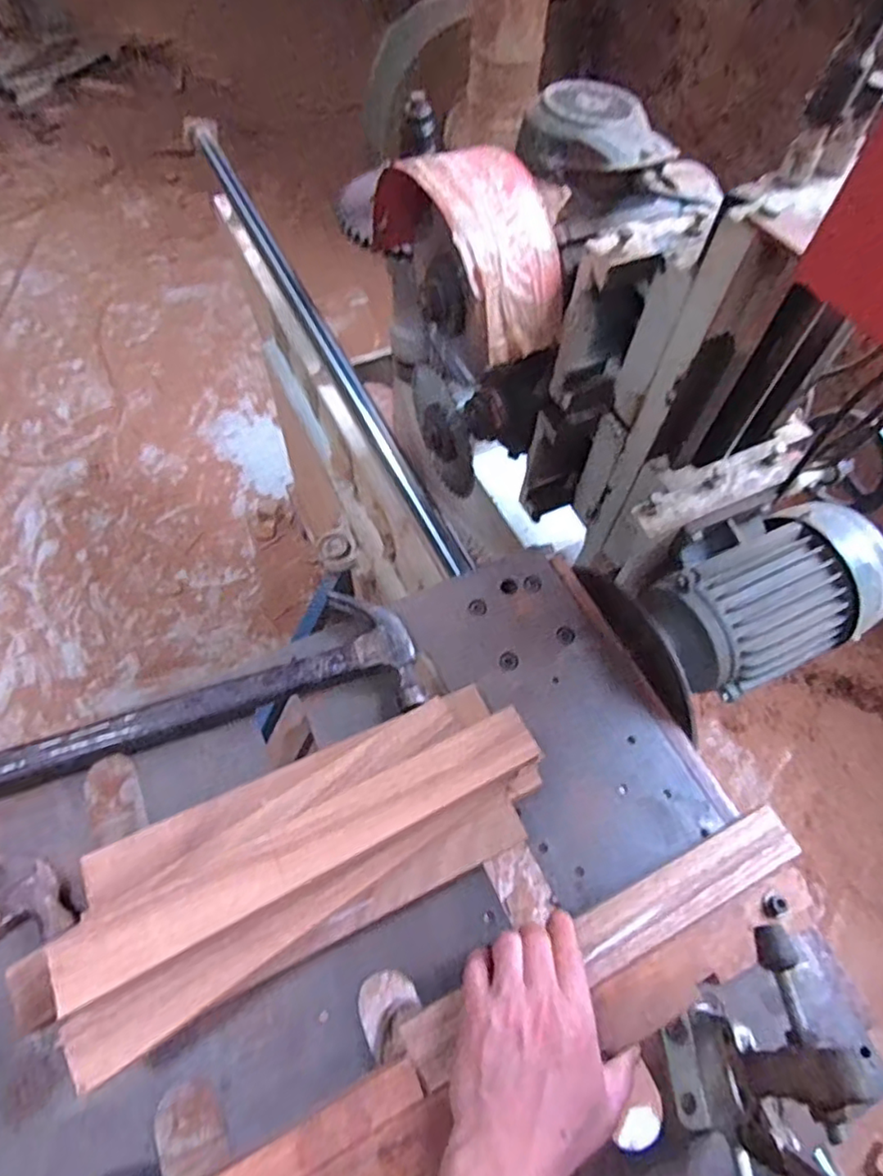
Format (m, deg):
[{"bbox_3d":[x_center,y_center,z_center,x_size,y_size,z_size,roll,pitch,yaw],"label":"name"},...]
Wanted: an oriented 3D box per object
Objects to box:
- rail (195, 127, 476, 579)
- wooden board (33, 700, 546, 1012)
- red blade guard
[{"bbox_3d":[-0.215,-0.447,0.968,0.037,0.041,1.086,-23,63,-14],"label":"rail"},{"bbox_3d":[-0.086,0.174,0.418,0.332,0.019,0.042,-24,64,-14],"label":"wooden board"},{"bbox_3d":[0.037,-0.340,0.601,0.122,0.101,0.213,-33,66,-18],"label":"red blade guard"}]

